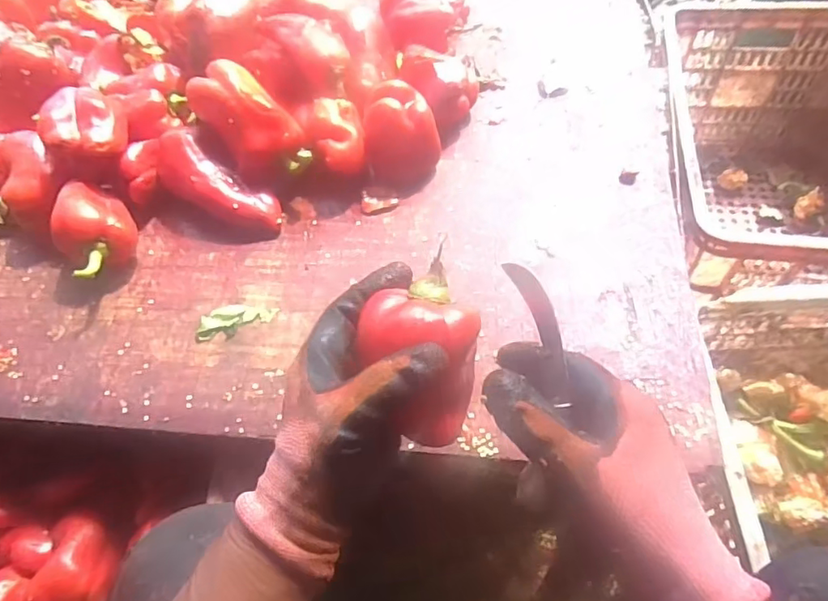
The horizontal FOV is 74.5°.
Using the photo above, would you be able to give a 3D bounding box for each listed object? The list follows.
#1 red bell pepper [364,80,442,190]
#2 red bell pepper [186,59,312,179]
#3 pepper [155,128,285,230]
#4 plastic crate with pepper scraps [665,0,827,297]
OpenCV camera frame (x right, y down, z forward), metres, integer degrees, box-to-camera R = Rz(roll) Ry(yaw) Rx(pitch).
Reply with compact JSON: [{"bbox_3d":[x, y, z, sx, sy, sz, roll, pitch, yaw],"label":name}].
[{"bbox_3d":[-0.015,-0.184,0.617,0.082,0.091,0.081,-11,57,-2],"label":"red bell pepper"},{"bbox_3d":[-0.182,-0.197,0.603,0.138,0.083,0.070,47,27,-3],"label":"red bell pepper"},{"bbox_3d":[-0.220,-0.125,0.601,0.166,0.050,0.057,33,63,3],"label":"pepper"},{"bbox_3d":[0.560,-0.189,0.860,0.387,0.293,0.540,9,58,11],"label":"plastic crate with pepper scraps"}]

